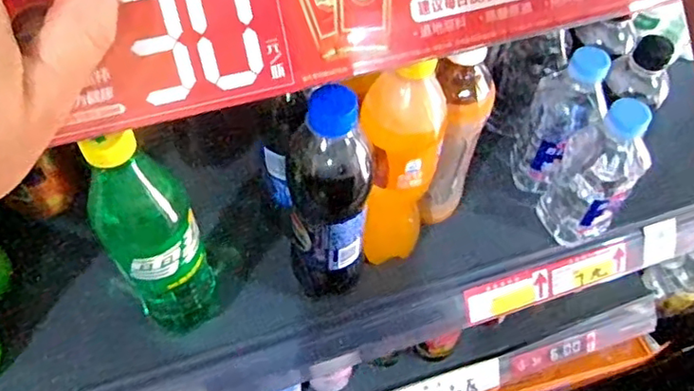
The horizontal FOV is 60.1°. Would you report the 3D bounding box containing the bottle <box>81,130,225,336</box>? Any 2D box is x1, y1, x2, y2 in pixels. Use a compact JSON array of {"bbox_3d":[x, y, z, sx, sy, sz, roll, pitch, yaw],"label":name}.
[{"bbox_3d":[-0.128,0.028,0.403,0.063,0.172,0.054,-27,62,-19],"label":"bottle"}]

